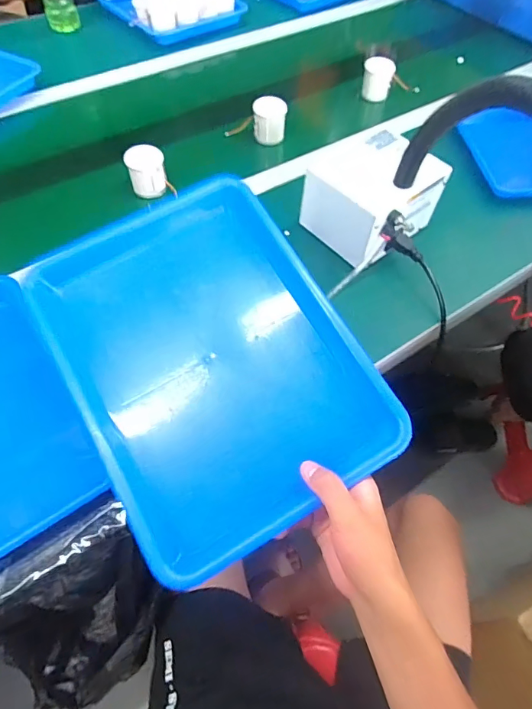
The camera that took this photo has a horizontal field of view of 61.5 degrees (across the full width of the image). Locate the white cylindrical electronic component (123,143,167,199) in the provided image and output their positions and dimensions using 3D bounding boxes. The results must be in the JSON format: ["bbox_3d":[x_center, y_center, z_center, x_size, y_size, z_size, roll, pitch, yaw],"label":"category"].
[{"bbox_3d":[-0.188,-0.290,0.709,0.056,0.056,0.056,0,58,0],"label":"white cylindrical electronic component"}]

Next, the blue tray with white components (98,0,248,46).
[{"bbox_3d":[-0.236,-0.851,1.066,0.262,0.058,0.290,-35,64,-20],"label":"blue tray with white components"}]

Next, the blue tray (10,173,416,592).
[{"bbox_3d":[-0.056,-0.001,0.441,0.246,0.047,0.343,-29,74,-10],"label":"blue tray"}]

